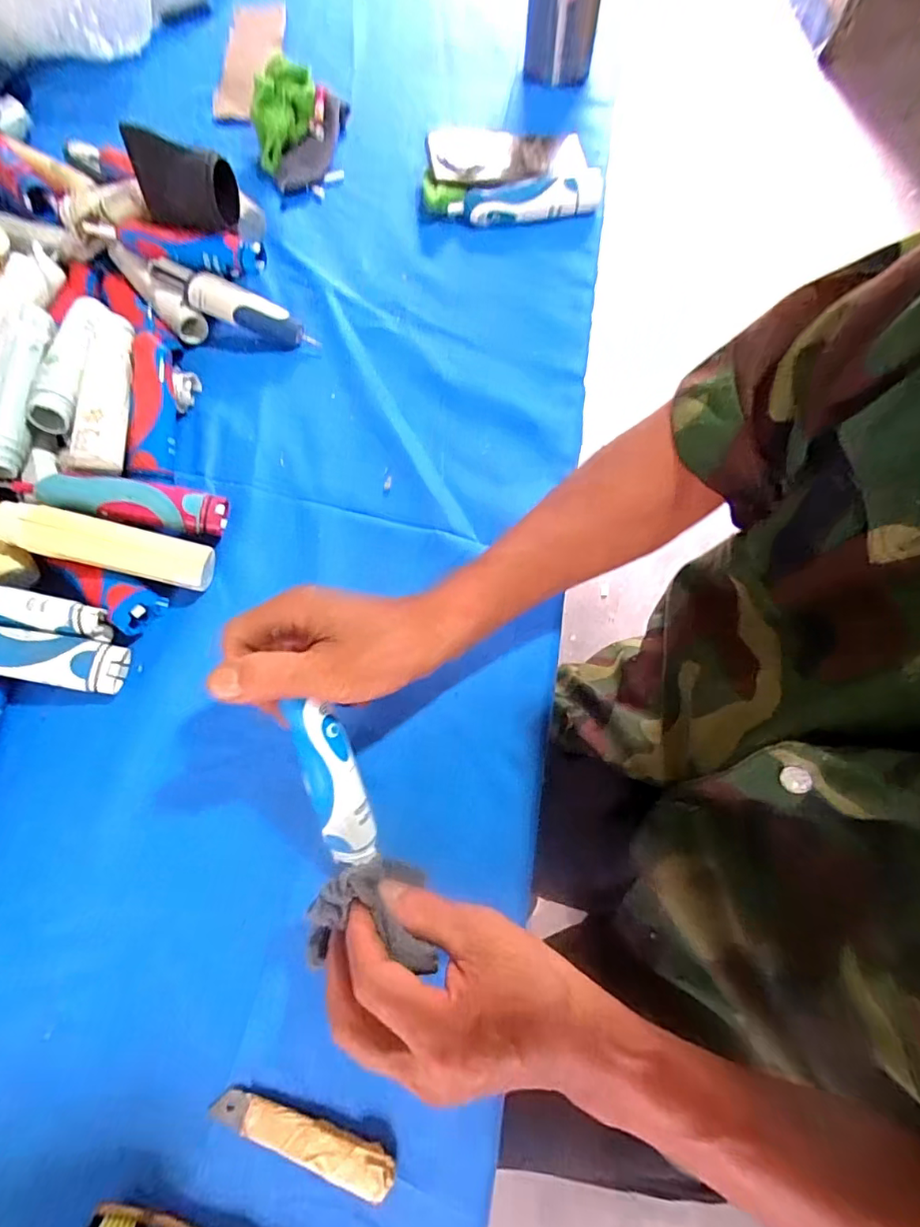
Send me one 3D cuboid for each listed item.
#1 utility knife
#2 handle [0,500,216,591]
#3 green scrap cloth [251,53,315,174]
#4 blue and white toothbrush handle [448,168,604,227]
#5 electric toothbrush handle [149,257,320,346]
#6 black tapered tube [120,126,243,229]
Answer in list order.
[{"bbox_3d":[-0.091,0.305,0.308,0.108,0.011,0.022,17,72,4],"label":"utility knife"},{"bbox_3d":[-0.261,-0.051,0.396,0.147,0.028,0.034,13,71,-13],"label":"handle"},{"bbox_3d":[-0.184,-0.525,0.562,0.073,0.049,0.080,-14,72,-5],"label":"green scrap cloth"},{"bbox_3d":[0.067,-0.415,0.535,0.147,0.036,0.032,-8,71,-1],"label":"blue and white toothbrush handle"},{"bbox_3d":[-0.204,-0.279,0.483,0.149,0.020,0.032,21,72,-8],"label":"electric toothbrush handle"},{"bbox_3d":[-0.239,-0.371,0.461,0.082,0.060,0.049,14,72,7],"label":"black tapered tube"}]

